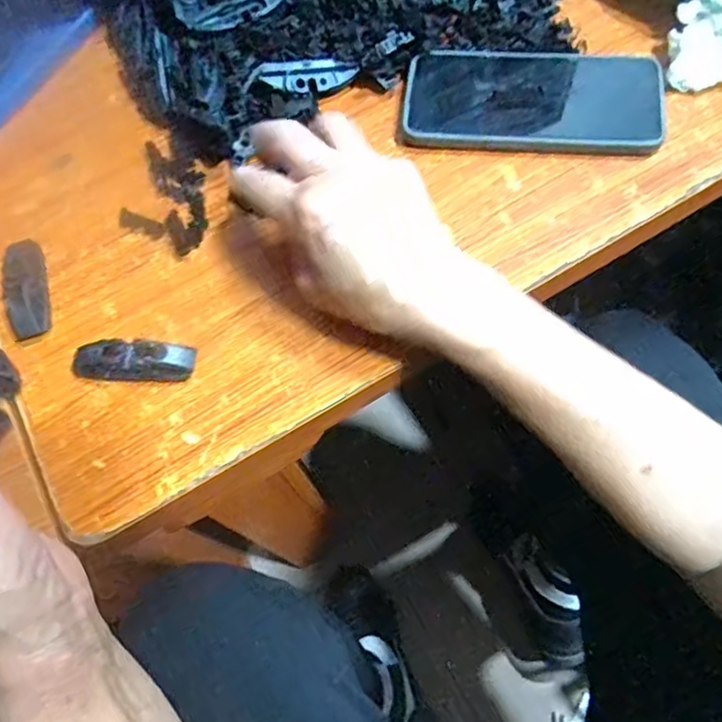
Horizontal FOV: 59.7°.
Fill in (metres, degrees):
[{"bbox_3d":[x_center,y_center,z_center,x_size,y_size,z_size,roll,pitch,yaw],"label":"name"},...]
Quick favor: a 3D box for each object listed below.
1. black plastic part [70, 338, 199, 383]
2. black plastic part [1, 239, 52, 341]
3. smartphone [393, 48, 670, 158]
[{"bbox_3d":[-0.134,0.000,0.367,0.072,0.017,0.019,1,62,3],"label":"black plastic part"},{"bbox_3d":[-0.210,-0.046,0.397,0.026,0.020,0.067,-12,62,-3],"label":"black plastic part"},{"bbox_3d":[0.112,-0.171,0.411,0.163,0.010,0.075,4,63,5],"label":"smartphone"}]

